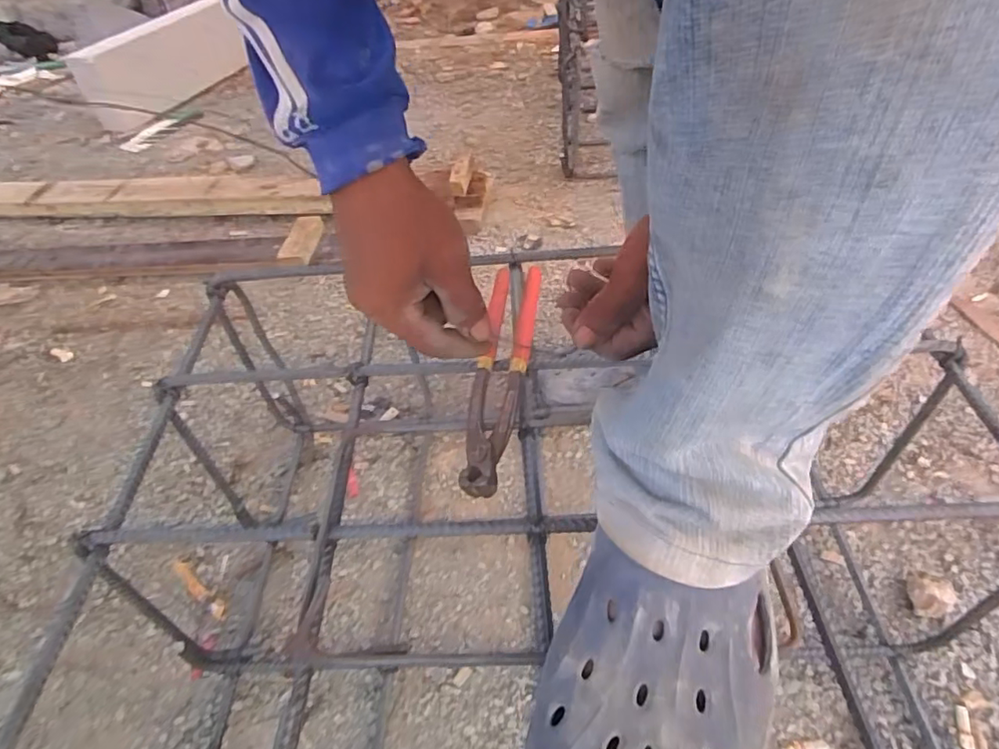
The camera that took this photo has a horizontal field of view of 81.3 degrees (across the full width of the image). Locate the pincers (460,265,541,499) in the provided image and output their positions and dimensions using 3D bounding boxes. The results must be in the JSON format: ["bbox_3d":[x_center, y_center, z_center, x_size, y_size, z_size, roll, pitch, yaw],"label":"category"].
[{"bbox_3d":[0.001,-0.006,0.476,0.040,0.013,0.219,4,55,11],"label":"pincers"}]

